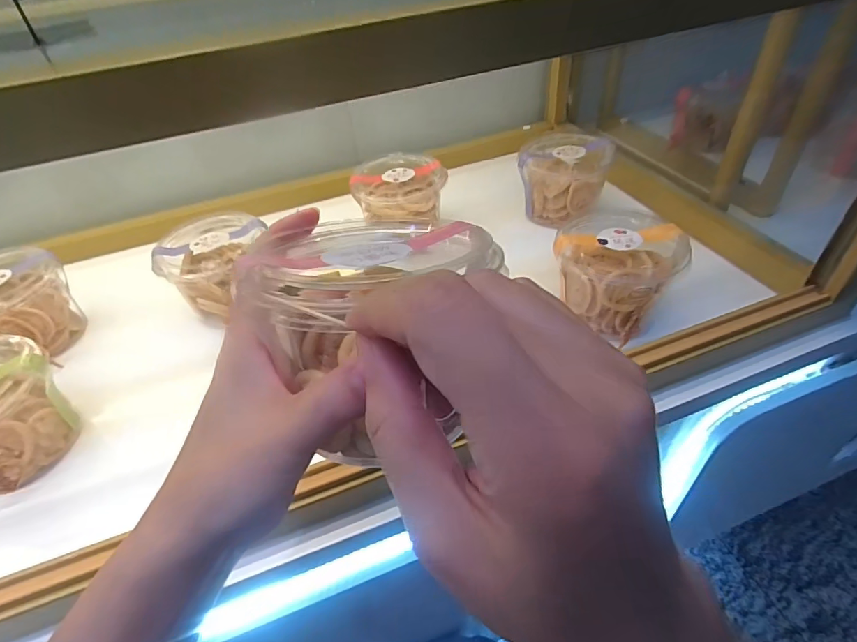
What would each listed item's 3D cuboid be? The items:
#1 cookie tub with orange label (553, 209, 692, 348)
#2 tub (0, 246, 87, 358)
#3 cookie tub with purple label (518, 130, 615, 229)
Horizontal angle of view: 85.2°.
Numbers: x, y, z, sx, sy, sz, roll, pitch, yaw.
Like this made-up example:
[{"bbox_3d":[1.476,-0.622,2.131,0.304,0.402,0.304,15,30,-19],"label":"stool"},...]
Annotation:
[{"bbox_3d":[0.181,-0.051,0.447,0.101,0.091,0.094,-4,43,3],"label":"cookie tub with orange label"},{"bbox_3d":[-0.440,-0.016,0.499,0.099,0.089,0.103,-4,43,3],"label":"tub"},{"bbox_3d":[0.174,-0.184,0.604,0.108,0.084,0.093,13,47,20],"label":"cookie tub with purple label"}]

